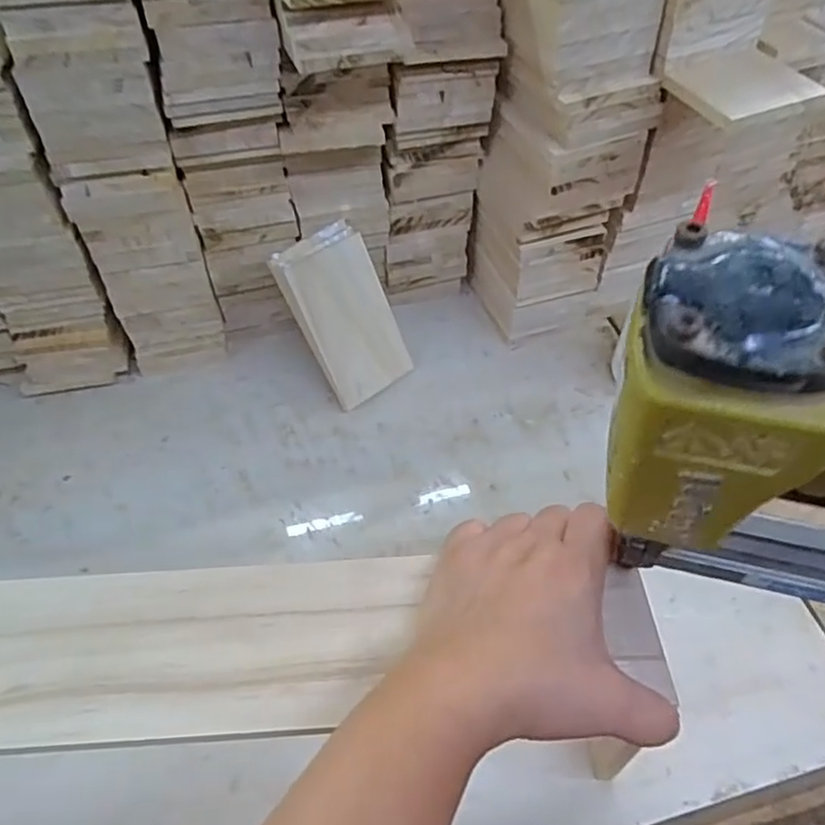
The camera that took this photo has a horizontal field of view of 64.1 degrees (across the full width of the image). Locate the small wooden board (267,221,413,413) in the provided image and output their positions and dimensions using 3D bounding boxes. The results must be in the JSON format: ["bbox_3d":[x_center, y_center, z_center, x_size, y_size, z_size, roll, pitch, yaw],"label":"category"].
[{"bbox_3d":[-0.055,-0.078,0.541,0.075,0.135,0.021,-35,26,-26],"label":"small wooden board"}]

